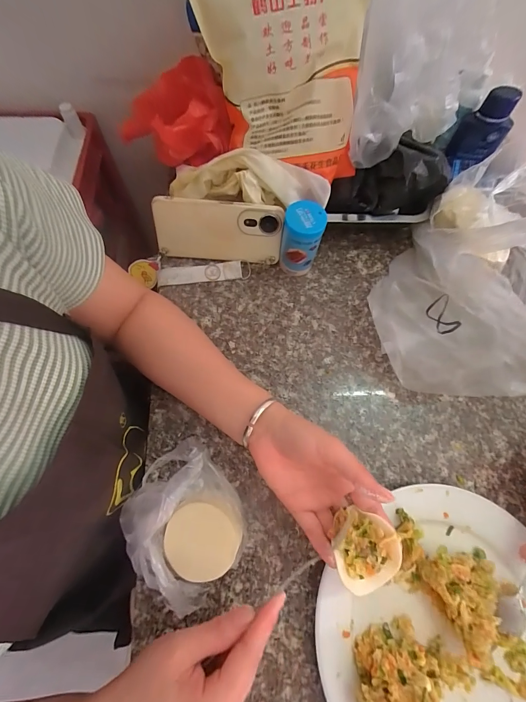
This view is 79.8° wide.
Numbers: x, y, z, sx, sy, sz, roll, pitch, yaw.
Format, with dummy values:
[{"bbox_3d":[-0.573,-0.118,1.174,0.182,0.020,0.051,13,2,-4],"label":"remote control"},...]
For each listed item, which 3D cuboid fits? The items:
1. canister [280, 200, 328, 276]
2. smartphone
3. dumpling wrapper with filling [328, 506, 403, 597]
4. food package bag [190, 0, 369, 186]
[{"bbox_3d":[0.049,-0.140,0.407,0.047,0.092,0.044,9,70,-1],"label":"canister"},{"bbox_3d":[-0.058,-0.155,0.412,0.162,0.078,0.006,5,48,0],"label":"smartphone"},{"bbox_3d":[0.088,0.169,0.266,0.052,0.022,0.061,-14,71,-7],"label":"dumpling wrapper with filling"},{"bbox_3d":[0.019,-0.320,0.355,0.185,0.226,0.059,-2,39,4],"label":"food package bag"}]

